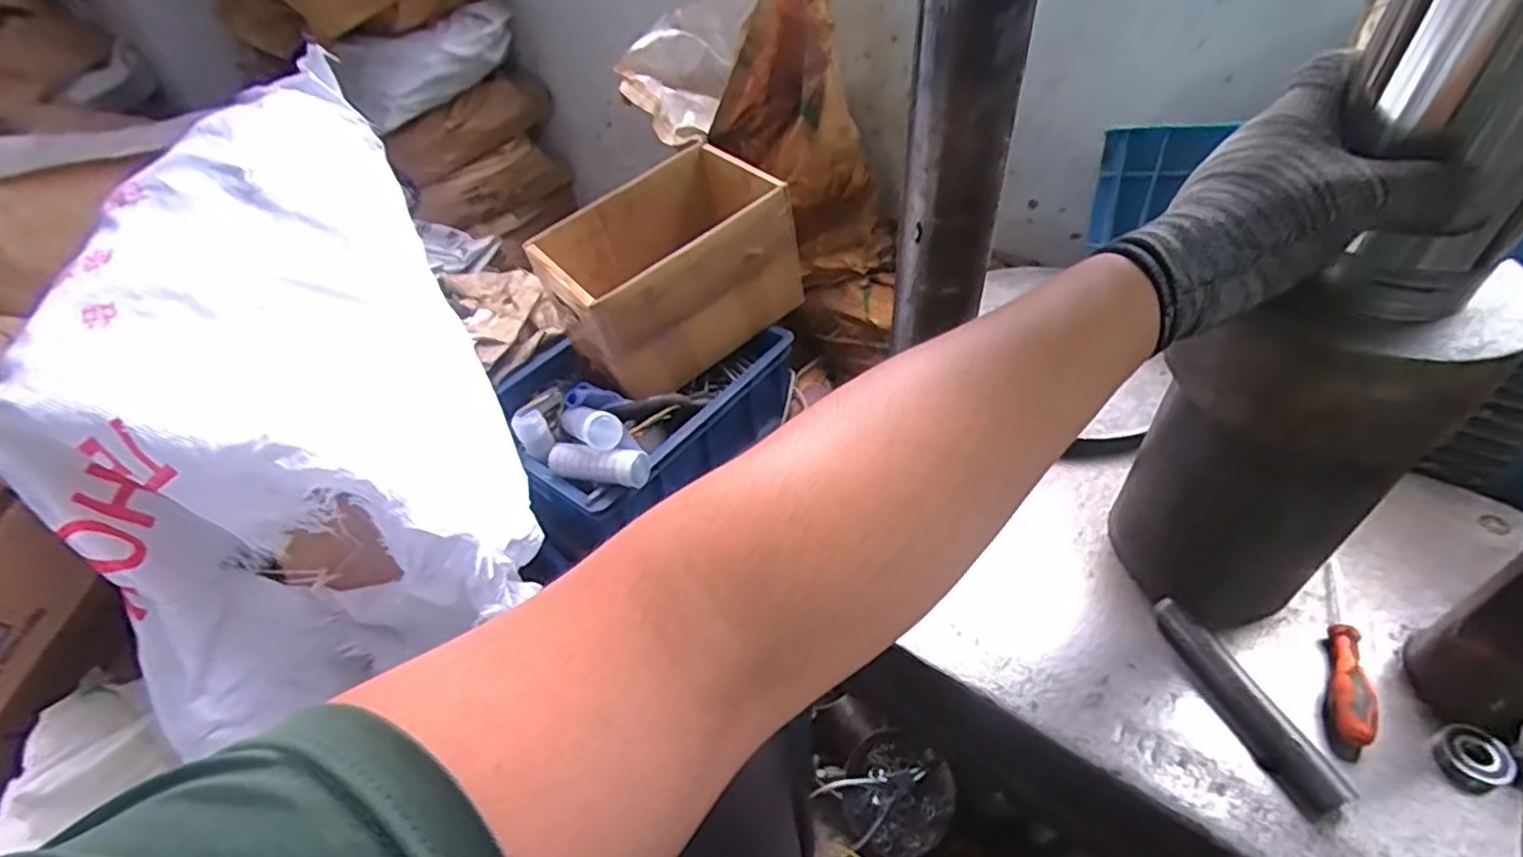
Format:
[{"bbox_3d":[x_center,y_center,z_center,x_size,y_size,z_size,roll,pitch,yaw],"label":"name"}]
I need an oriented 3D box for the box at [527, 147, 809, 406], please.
[{"bbox_3d":[-0.133,-0.214,0.970,0.303,0.212,0.206,-34,52,-26],"label":"box"}]

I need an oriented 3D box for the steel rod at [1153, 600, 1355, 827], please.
[{"bbox_3d":[0.310,0.176,0.449,0.025,0.021,0.138,-15,46,-9],"label":"steel rod"}]

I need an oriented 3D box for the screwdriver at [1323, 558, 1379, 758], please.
[{"bbox_3d":[0.394,0.146,0.465,0.019,0.025,0.152,20,50,23],"label":"screwdriver"}]

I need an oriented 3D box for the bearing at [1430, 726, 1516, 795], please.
[{"bbox_3d":[0.428,0.198,0.417,0.036,0.013,0.033,-14,46,-8],"label":"bearing"}]

